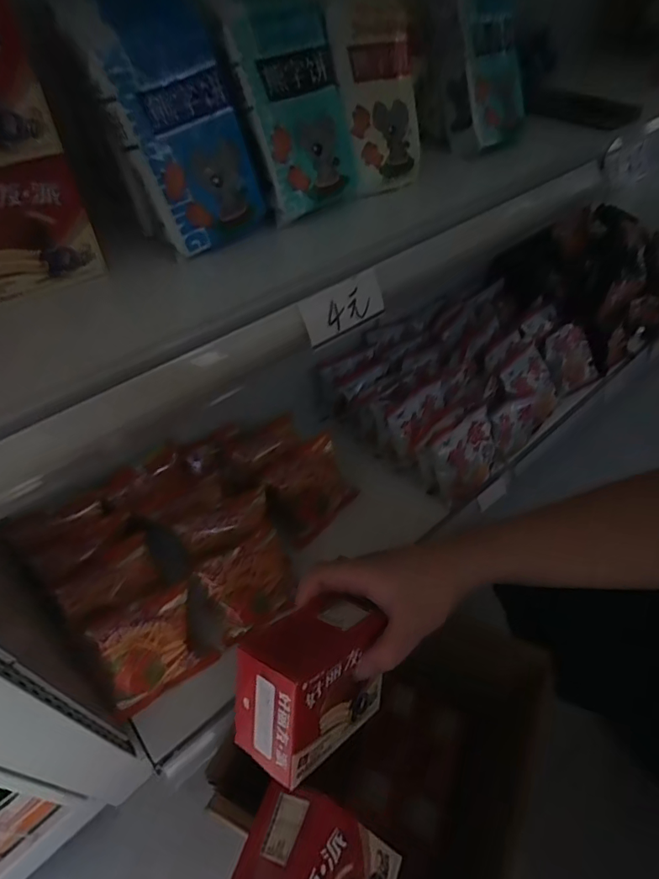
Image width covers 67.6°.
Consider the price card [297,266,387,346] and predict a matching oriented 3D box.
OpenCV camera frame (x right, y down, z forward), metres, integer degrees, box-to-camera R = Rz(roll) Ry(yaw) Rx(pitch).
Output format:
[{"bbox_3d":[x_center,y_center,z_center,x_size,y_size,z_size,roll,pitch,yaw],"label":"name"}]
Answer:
[{"bbox_3d":[0.011,-0.102,0.377,0.072,0.035,0.005,-32,31,-22],"label":"price card"}]

